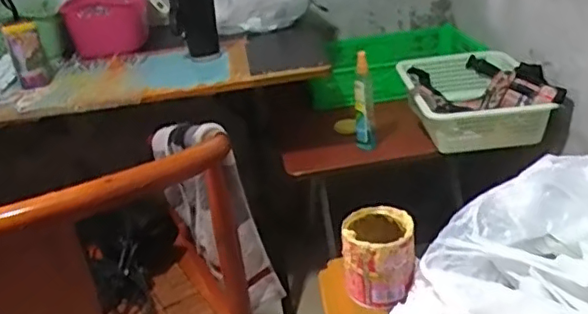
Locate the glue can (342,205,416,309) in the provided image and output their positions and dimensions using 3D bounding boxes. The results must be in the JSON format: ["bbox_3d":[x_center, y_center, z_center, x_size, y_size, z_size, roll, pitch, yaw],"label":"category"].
[{"bbox_3d":[0.080,0.092,0.566,0.064,0.068,0.071,-2,27,10],"label":"glue can"}]

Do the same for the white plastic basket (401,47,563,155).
[{"bbox_3d":[0.397,-0.138,1.417,0.269,0.102,0.416,-7,26,0],"label":"white plastic basket"}]

